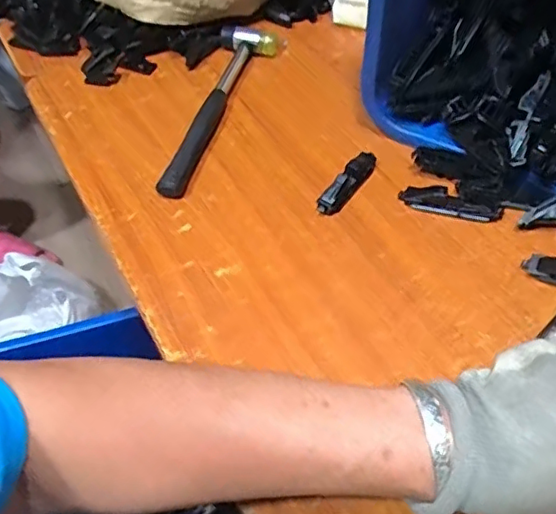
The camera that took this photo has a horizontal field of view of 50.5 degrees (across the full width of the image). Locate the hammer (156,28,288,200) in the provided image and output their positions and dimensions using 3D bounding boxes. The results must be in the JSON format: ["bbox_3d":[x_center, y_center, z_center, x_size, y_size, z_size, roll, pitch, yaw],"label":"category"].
[{"bbox_3d":[-0.051,-0.149,0.565,0.058,0.021,0.246,10,53,11],"label":"hammer"}]

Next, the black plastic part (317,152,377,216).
[{"bbox_3d":[0.060,-0.065,0.499,0.018,0.017,0.080,28,59,23],"label":"black plastic part"}]

